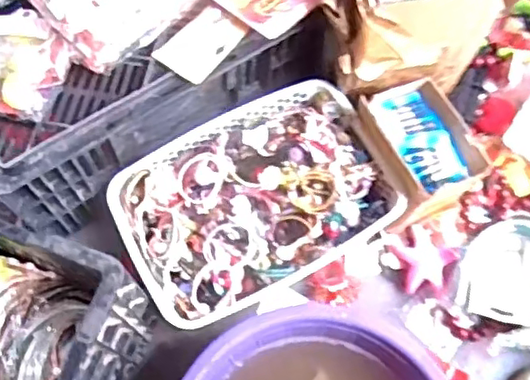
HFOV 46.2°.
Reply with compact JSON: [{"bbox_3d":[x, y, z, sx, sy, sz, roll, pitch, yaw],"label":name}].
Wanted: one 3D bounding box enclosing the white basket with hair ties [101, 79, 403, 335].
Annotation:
[{"bbox_3d":[-0.014,0.015,0.720,0.291,0.114,0.204,-29,73,-12],"label":"white basket with hair ties"}]

